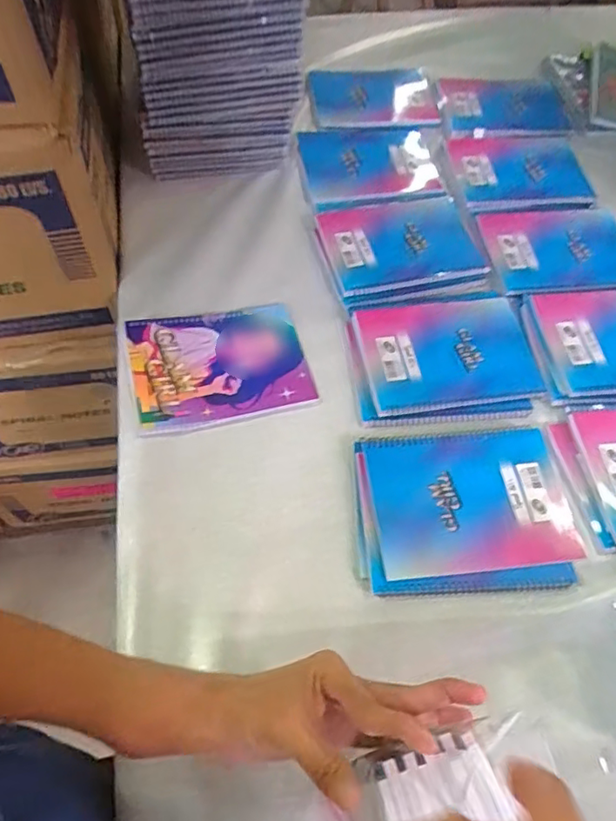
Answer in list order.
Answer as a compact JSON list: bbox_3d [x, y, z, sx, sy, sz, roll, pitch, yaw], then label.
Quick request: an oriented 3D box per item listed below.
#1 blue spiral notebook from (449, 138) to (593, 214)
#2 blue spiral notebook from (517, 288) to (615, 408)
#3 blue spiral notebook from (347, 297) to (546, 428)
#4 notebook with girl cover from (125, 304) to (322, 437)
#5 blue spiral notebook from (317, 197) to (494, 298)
[{"bbox_3d":[0.322,-0.362,0.866,0.198,0.010,0.162,-2,58,-4],"label":"blue spiral notebook"},{"bbox_3d":[0.378,-0.084,0.694,0.214,0.015,0.173,-1,58,-3],"label":"blue spiral notebook"},{"bbox_3d":[0.157,-0.065,0.681,0.208,0.010,0.171,-4,58,-5],"label":"blue spiral notebook"},{"bbox_3d":[-0.100,-0.055,0.662,0.192,0.014,0.154,-10,61,-14],"label":"notebook with girl cover"},{"bbox_3d":[0.121,-0.232,0.775,0.196,0.012,0.163,-10,59,-9],"label":"blue spiral notebook"}]

